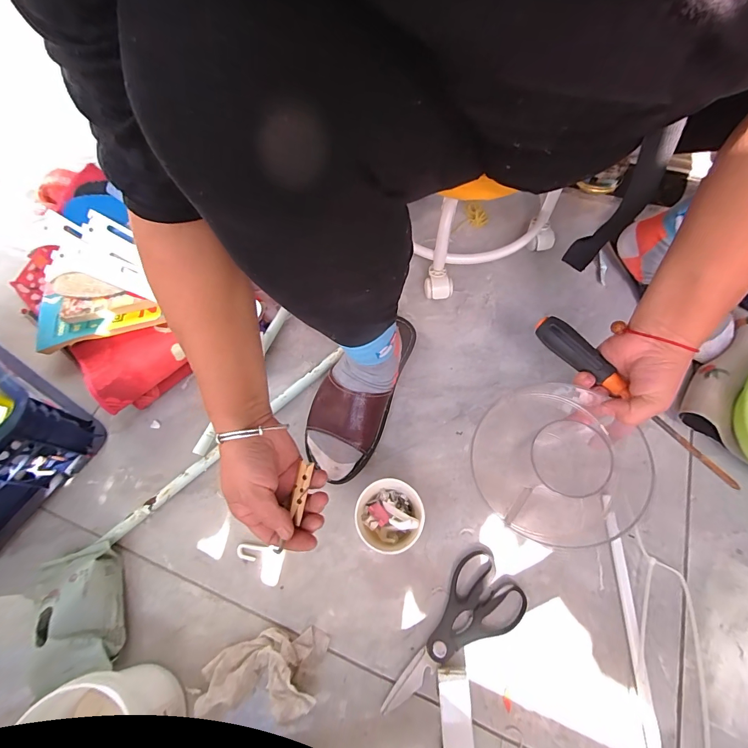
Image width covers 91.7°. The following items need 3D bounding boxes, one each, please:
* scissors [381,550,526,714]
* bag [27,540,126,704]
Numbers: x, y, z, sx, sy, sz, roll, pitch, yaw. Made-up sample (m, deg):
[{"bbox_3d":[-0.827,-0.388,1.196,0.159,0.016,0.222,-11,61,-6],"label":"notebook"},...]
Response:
[{"bbox_3d":[0.083,0.291,0.402,0.185,0.010,0.079,-39,70,-14],"label":"scissors"},{"bbox_3d":[-0.329,0.263,0.410,0.075,0.066,0.129,-30,68,-10],"label":"bag"}]

